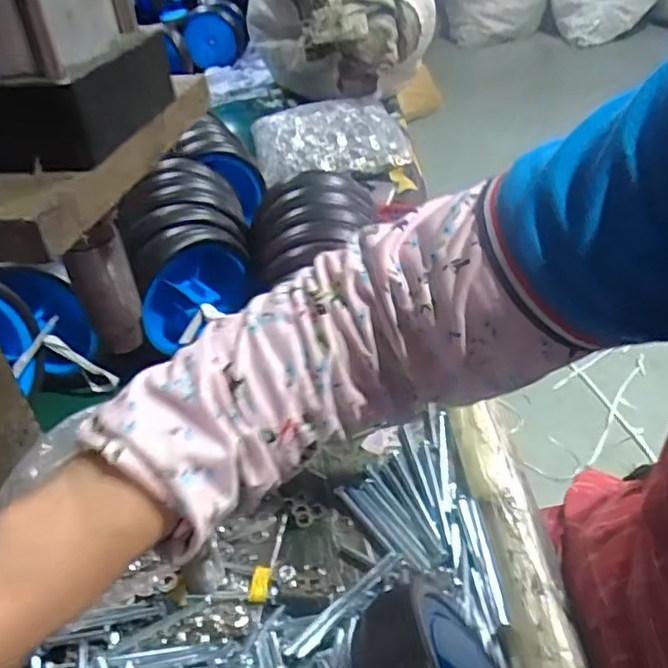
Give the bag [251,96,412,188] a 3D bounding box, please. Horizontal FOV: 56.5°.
[{"bbox_3d":[-0.007,-0.315,0.974,0.233,0.052,0.225,-9,37,-4],"label":"bag"}]

